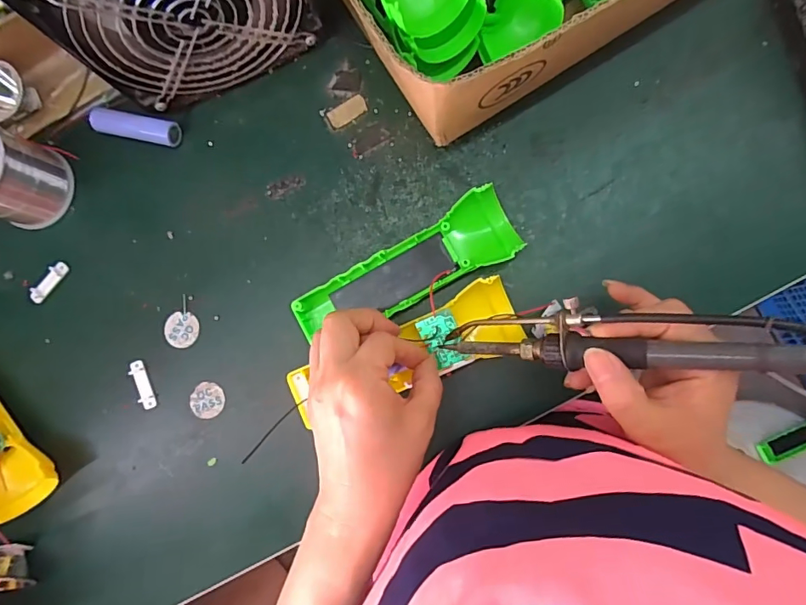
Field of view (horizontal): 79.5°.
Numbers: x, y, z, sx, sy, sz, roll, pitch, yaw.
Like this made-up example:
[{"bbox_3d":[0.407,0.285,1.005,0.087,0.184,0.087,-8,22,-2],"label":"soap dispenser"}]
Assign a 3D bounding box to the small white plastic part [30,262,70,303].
[{"bbox_3d":[-0.277,-0.015,0.378,0.011,0.007,0.038,40,93,10],"label":"small white plastic part"}]

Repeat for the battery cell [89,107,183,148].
[{"bbox_3d":[-0.204,-0.134,0.372,0.066,0.015,0.020,10,88,10],"label":"battery cell"}]

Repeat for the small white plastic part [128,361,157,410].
[{"bbox_3d":[-0.197,0.063,0.366,0.010,0.005,0.037,-23,83,7],"label":"small white plastic part"}]

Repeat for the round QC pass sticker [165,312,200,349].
[{"bbox_3d":[-0.168,0.021,0.366,0.025,0.004,0.026,-1,86,9],"label":"round QC pass sticker"}]

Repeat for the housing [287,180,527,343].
[{"bbox_3d":[0.003,-0.019,0.339,0.161,0.027,0.048,-31,82,6],"label":"housing"}]

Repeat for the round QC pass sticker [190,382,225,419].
[{"bbox_3d":[-0.146,0.073,0.362,0.024,0.004,0.026,1,83,-5],"label":"round QC pass sticker"}]

